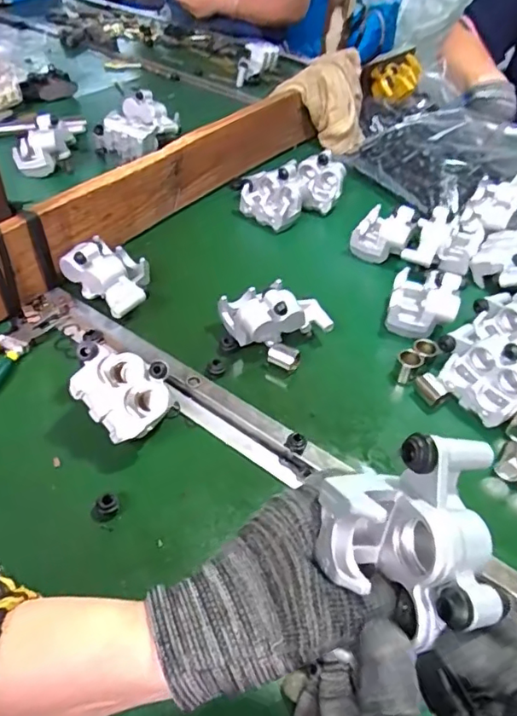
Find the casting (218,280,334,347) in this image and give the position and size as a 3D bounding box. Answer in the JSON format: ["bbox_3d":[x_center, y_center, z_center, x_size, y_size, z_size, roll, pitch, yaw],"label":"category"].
[{"bbox_3d":[0.018,-0.041,0.553,0.114,0.070,0.049,2,47,-4],"label":"casting"}]

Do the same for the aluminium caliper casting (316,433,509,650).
[{"bbox_3d":[0.069,0.082,0.249,0.081,0.052,0.086,0,75,1],"label":"aluminium caliper casting"}]

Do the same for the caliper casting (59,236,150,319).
[{"bbox_3d":[-0.158,-0.092,0.580,0.096,0.066,0.073,32,52,22],"label":"caliper casting"}]

